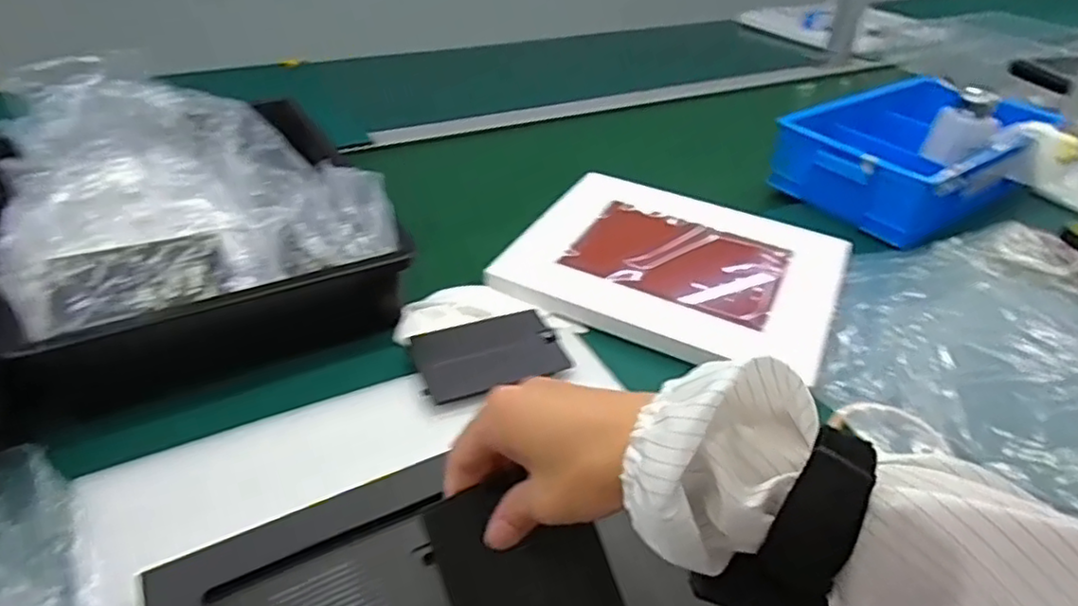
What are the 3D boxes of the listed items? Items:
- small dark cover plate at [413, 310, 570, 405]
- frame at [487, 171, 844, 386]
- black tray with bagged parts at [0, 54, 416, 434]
[{"bbox_3d":[-0.041,0.039,0.531,0.114,0.005,0.091,-10,38,-18],"label":"small dark cover plate"},{"bbox_3d":[0.132,-0.039,0.637,0.294,0.027,0.226,20,39,21],"label":"frame"},{"bbox_3d":[-0.313,-0.097,0.594,0.307,0.138,0.392,-14,40,-22],"label":"black tray with bagged parts"}]

